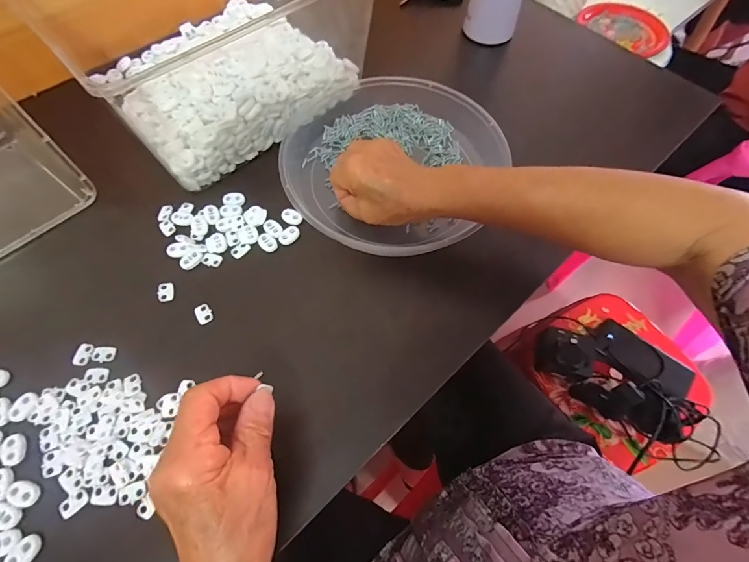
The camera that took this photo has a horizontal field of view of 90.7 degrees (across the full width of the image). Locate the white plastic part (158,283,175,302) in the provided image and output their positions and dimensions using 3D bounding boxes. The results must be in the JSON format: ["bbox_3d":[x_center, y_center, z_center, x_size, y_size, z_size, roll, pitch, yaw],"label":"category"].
[{"bbox_3d":[-0.195,0.011,0.346,0.013,0.004,0.019,-13,65,-8],"label":"white plastic part"}]

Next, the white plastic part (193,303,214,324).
[{"bbox_3d":[-0.156,0.029,0.337,0.013,0.004,0.019,-32,69,-16],"label":"white plastic part"}]

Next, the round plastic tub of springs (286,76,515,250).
[{"bbox_3d":[0.014,-0.136,0.409,0.230,0.046,0.221,1,64,-1],"label":"round plastic tub of springs"}]

